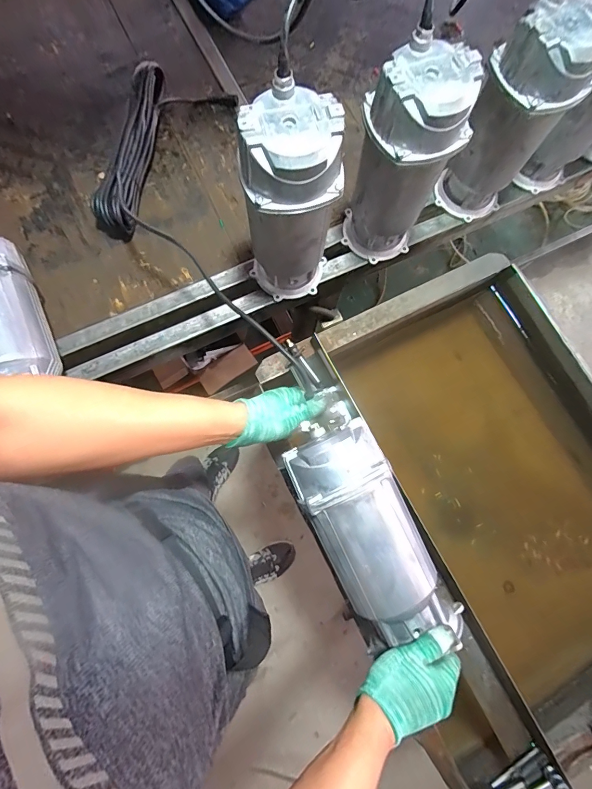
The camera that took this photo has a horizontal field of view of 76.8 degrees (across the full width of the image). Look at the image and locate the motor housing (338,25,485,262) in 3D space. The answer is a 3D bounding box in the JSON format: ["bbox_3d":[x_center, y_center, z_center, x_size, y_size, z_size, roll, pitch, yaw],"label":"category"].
[{"bbox_3d":[0.157,-0.340,0.587,0.138,0.301,0.123,20,76,4],"label":"motor housing"}]

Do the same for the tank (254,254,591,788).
[{"bbox_3d":[0.337,0.186,0.715,0.578,0.249,0.763,-25,79,-8],"label":"tank"}]

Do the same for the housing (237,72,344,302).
[{"bbox_3d":[-0.009,-0.263,0.563,0.129,0.300,0.108,1,76,-1],"label":"housing"}]

